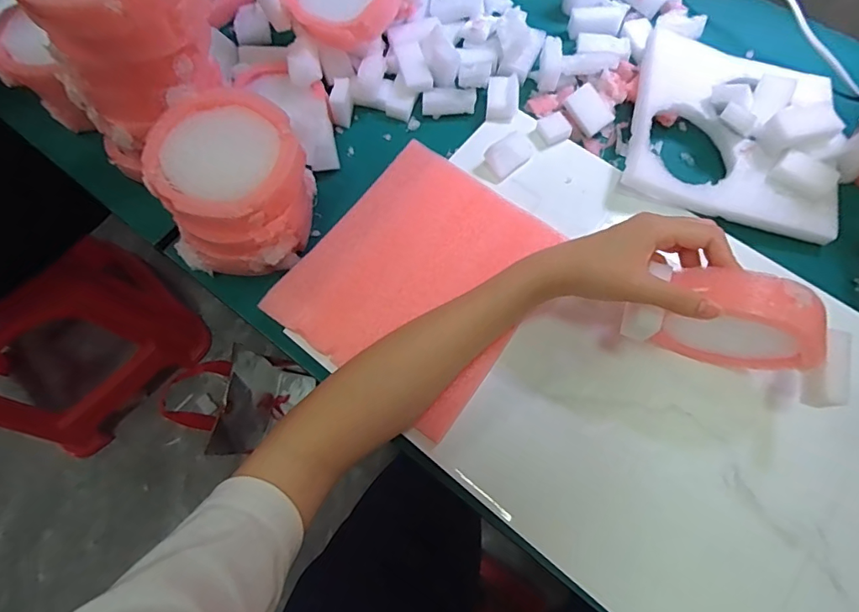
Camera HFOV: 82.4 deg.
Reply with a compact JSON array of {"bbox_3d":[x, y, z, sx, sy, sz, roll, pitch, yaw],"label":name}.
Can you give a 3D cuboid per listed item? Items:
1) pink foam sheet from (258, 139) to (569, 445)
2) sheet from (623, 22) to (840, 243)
[{"bbox_3d":[-0.005,-0.024,0.398,0.170,0.015,0.193,34,73,13],"label":"pink foam sheet"},{"bbox_3d":[0.271,-0.160,0.432,0.175,0.020,0.178,14,70,7],"label":"sheet"}]

